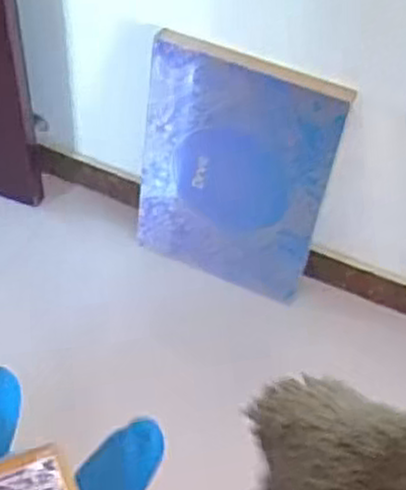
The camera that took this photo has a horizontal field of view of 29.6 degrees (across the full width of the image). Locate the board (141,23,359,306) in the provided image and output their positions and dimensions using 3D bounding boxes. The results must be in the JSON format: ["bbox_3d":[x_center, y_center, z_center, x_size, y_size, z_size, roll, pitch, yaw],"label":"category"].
[{"bbox_3d":[0.050,-0.129,1.582,0.401,0.567,0.036,21,48,11],"label":"board"}]

